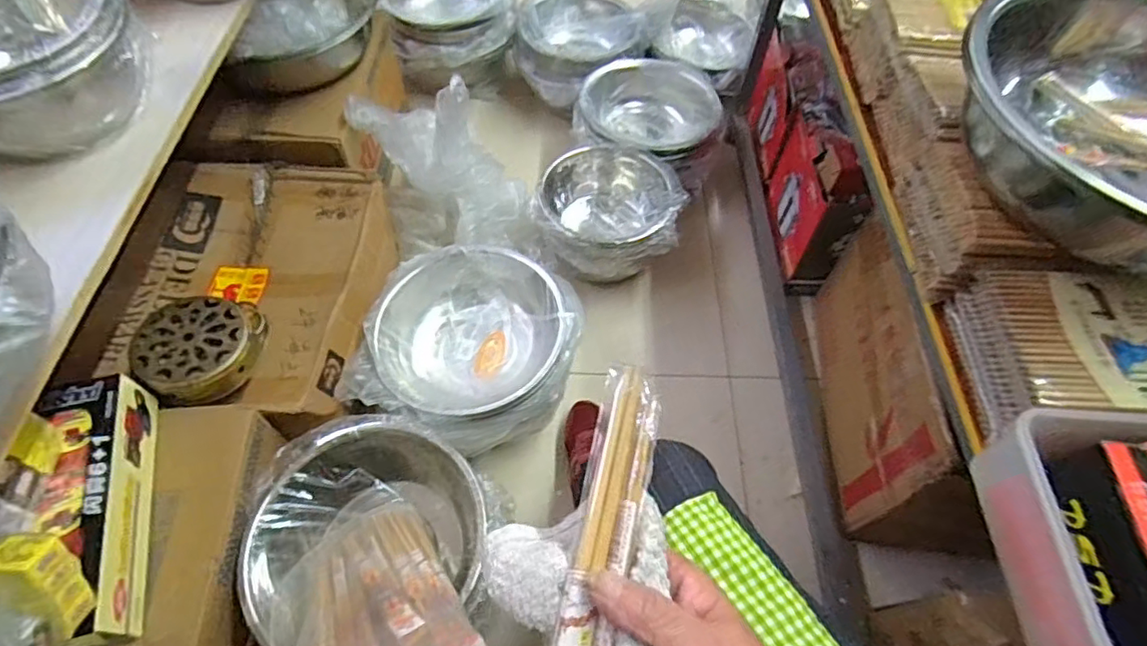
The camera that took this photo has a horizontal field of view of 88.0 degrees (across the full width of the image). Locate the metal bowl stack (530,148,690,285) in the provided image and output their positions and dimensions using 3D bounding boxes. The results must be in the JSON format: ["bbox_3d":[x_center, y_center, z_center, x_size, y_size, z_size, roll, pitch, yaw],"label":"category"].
[{"bbox_3d":[0.066,-0.203,1.164,0.273,0.138,0.251,18,59,9],"label":"metal bowl stack"}]

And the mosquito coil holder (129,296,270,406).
[{"bbox_3d":[-0.513,0.038,0.819,0.141,0.079,0.150,1,58,-1],"label":"mosquito coil holder"}]

